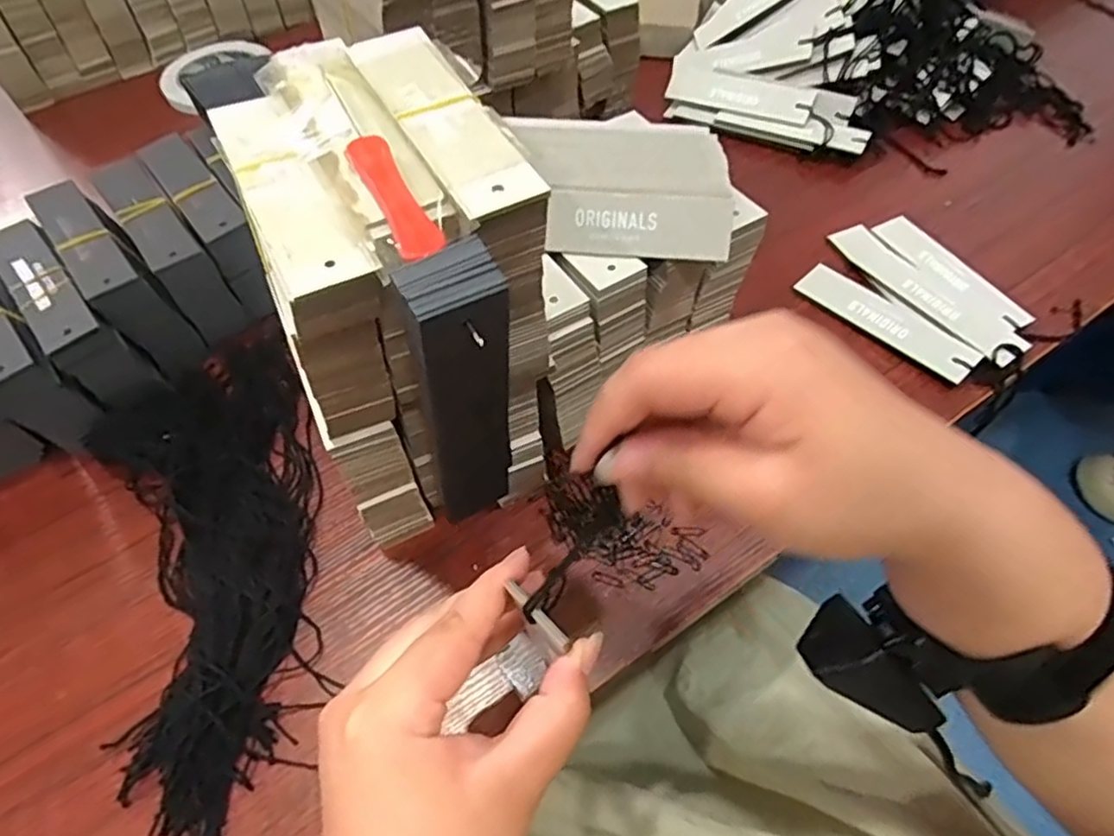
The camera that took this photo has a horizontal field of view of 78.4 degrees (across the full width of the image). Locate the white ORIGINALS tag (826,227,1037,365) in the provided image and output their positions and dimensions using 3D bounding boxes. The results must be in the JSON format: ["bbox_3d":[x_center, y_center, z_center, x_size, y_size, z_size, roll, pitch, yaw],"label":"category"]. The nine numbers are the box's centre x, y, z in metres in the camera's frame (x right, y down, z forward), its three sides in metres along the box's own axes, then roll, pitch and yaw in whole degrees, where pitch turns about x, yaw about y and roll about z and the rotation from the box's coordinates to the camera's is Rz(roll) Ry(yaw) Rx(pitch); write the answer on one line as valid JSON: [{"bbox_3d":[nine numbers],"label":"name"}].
[{"bbox_3d":[0.260,-0.093,0.488,0.038,0.006,0.153,-28,57,-19],"label":"white ORIGINALS tag"}]

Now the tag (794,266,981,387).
[{"bbox_3d":[0.227,-0.069,0.473,0.033,0.004,0.126,-39,61,-17],"label":"tag"}]

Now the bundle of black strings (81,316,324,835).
[{"bbox_3d":[-0.196,0.064,0.387,0.117,0.030,0.293,-19,58,-11],"label":"bundle of black strings"}]

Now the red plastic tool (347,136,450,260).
[{"bbox_3d":[-0.058,-0.079,0.240,0.015,0.006,0.065,-24,59,-14],"label":"red plastic tool"}]

